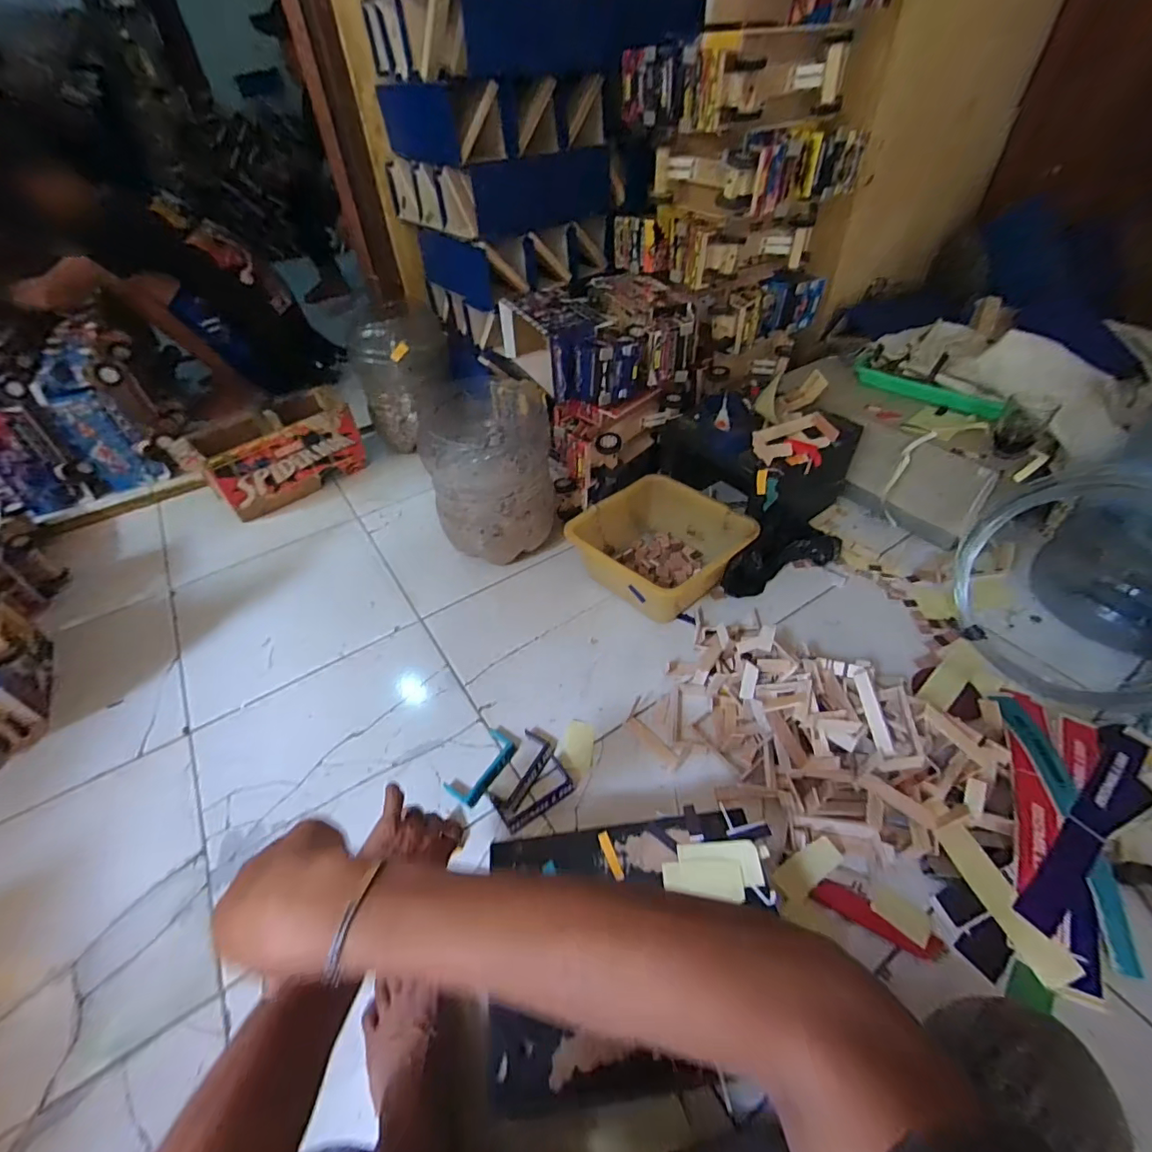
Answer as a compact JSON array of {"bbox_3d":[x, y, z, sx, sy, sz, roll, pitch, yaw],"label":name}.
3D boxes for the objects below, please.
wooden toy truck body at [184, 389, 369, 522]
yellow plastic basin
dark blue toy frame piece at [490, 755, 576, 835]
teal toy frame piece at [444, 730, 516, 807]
[{"bbox_3d":[-0.731,-0.307,1.308,0.355,0.191,0.153,-34,51,-28],"label":"wooden toy truck body"},{"bbox_3d":[0.152,-0.051,1.002,0.257,0.140,0.277,-35,52,-28],"label":"yellow plastic basin"},{"bbox_3d":[-0.059,0.304,0.733,0.111,0.011,0.062,-27,48,-22],"label":"dark blue toy frame piece"},{"bbox_3d":[-0.137,0.277,0.761,0.056,0.010,0.108,26,51,27],"label":"teal toy frame piece"}]

